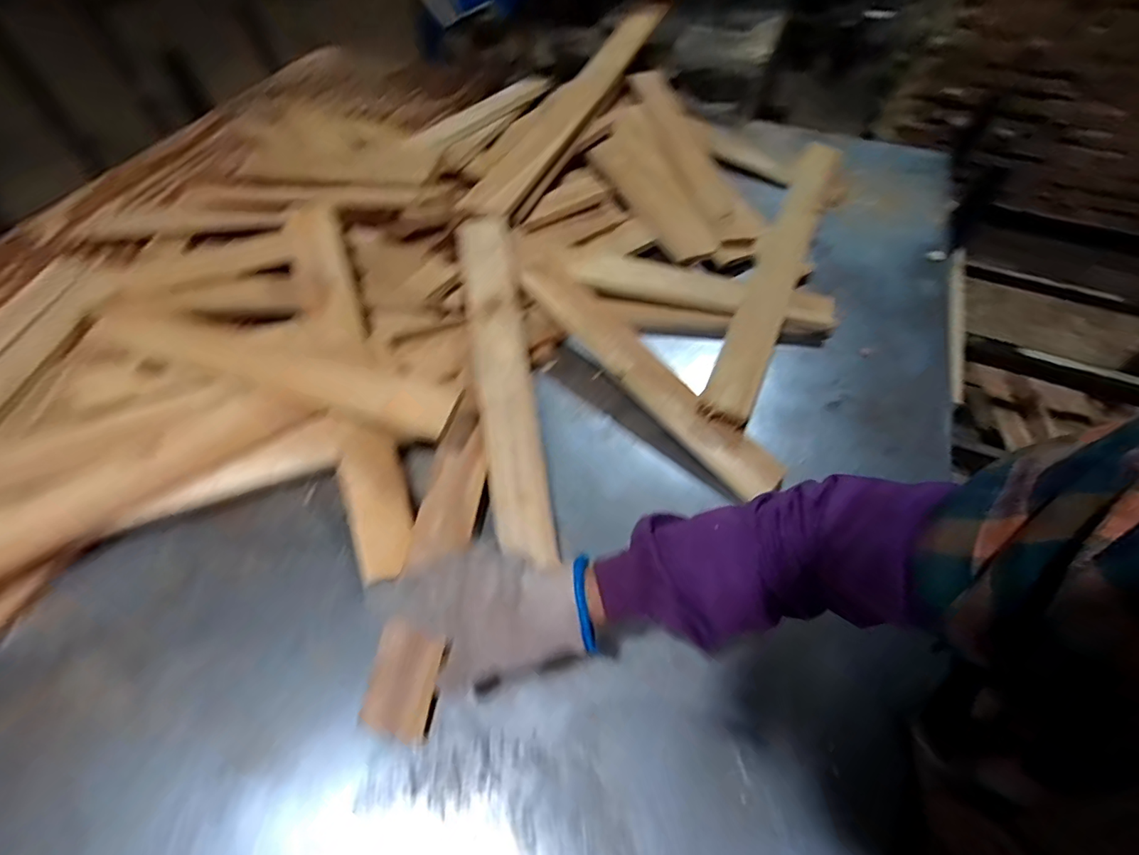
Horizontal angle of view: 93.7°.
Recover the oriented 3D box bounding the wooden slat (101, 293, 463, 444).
[{"bbox_3d":[-0.375,-0.087,0.643,0.513,0.019,0.069,17,57,12],"label":"wooden slat"}]

